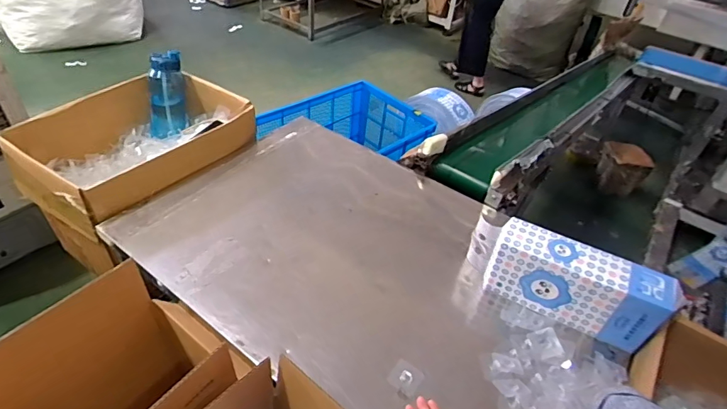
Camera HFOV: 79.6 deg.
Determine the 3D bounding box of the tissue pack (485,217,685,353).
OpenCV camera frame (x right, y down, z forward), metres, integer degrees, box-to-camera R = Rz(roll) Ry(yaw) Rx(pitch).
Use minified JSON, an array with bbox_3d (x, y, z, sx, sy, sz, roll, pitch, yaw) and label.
[{"bbox_3d":[0.449,0.172,0.948,0.353,0.166,0.090,23,44,18],"label":"tissue pack"}]

